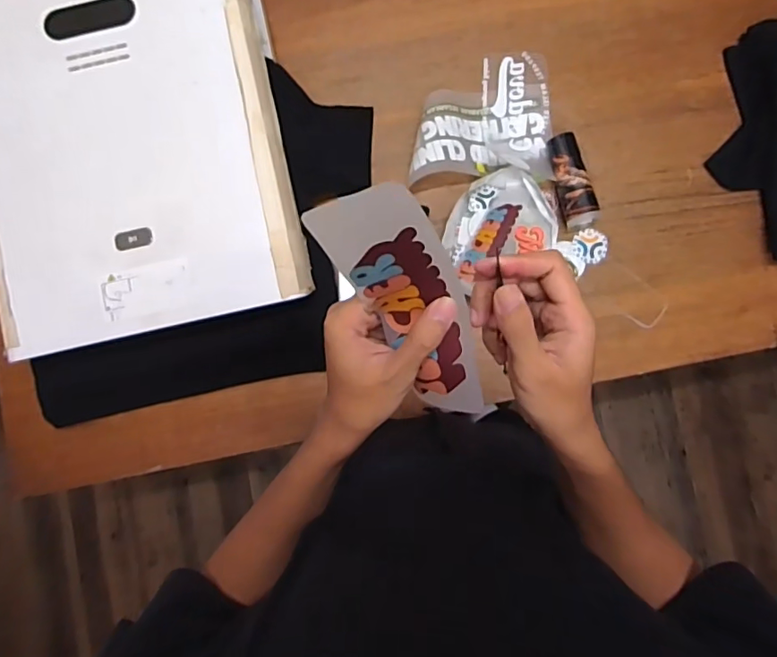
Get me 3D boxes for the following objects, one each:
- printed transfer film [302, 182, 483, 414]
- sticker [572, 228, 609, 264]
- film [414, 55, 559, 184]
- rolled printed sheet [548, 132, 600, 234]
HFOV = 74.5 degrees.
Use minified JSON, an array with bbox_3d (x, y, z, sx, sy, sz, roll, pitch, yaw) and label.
[{"bbox_3d":[0.018,-0.012,0.311,0.054,0.039,0.182,-29,131,2],"label":"printed transfer film"},{"bbox_3d":[0.318,-0.130,0.806,0.052,0.004,0.051,-2,82,13],"label":"sticker"},{"bbox_3d":[0.149,-0.340,0.803,0.219,0.071,0.213,-1,86,1],"label":"film"},{"bbox_3d":[0.287,-0.228,0.792,0.057,0.040,0.146,-13,86,1],"label":"rolled printed sheet"}]

